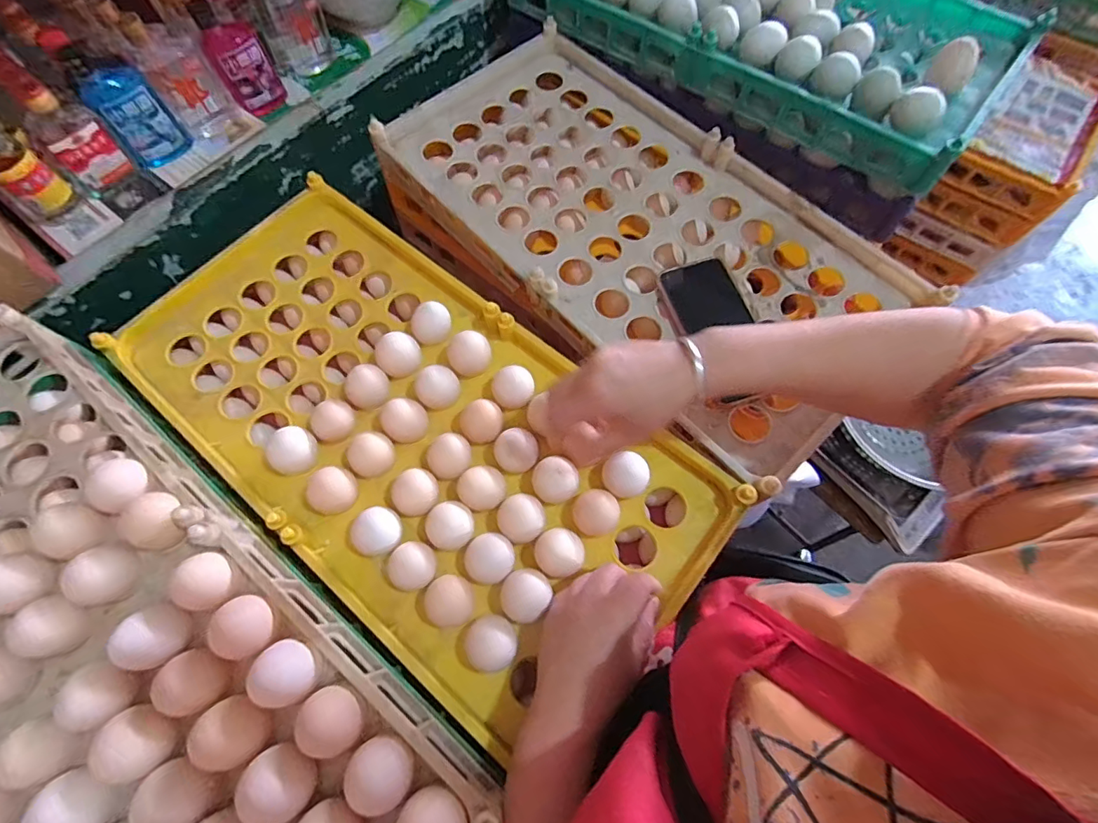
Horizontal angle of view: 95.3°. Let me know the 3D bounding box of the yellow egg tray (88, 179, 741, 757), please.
[{"bbox_3d":[-0.137,0.014,0.486,0.579,0.063,0.288,37,72,14],"label":"yellow egg tray"}]

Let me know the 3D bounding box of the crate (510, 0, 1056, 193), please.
[{"bbox_3d":[0.261,-0.496,0.635,0.572,0.099,0.288,36,72,14],"label":"crate"}]

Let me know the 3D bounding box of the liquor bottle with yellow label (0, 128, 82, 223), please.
[{"bbox_3d":[-0.584,-0.273,0.526,0.064,0.149,0.053,35,72,13],"label":"liquor bottle with yellow label"}]

